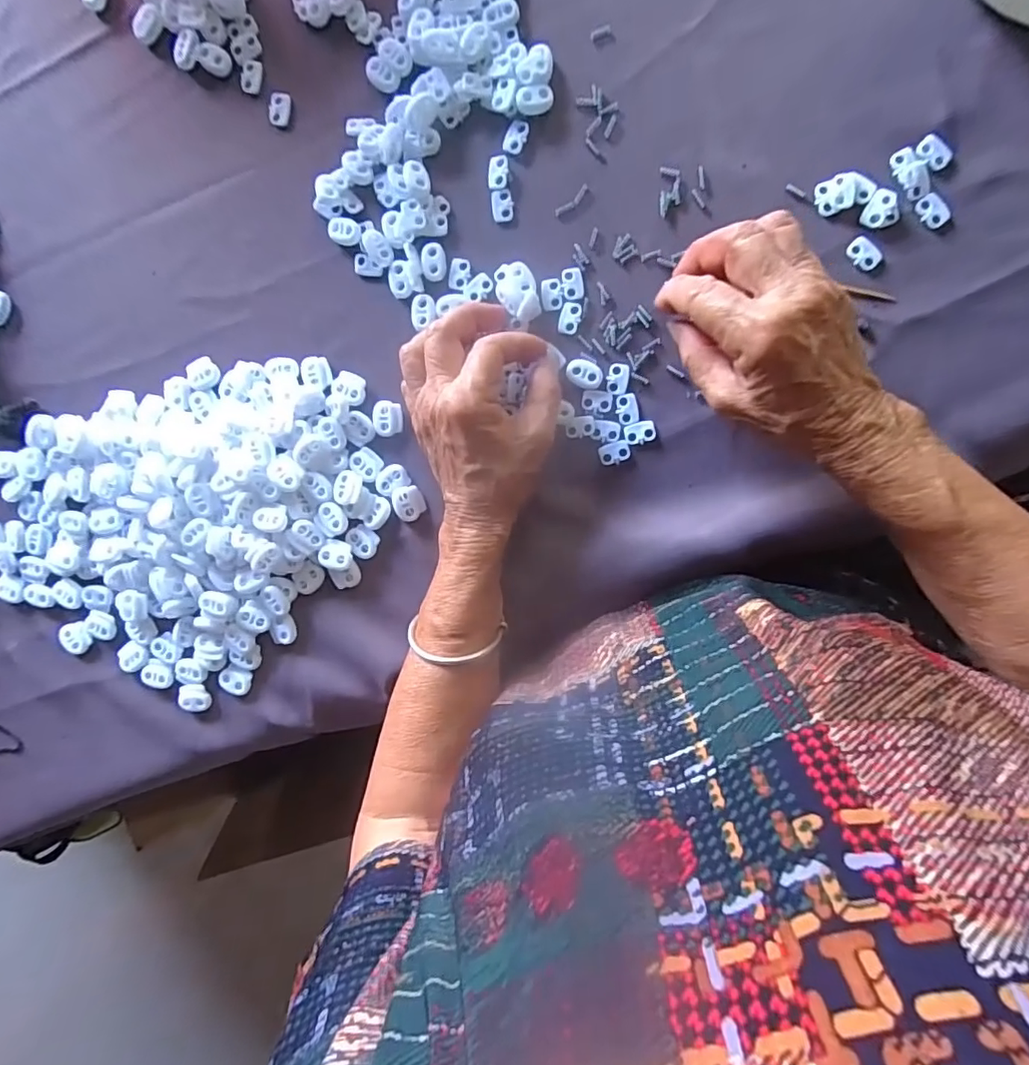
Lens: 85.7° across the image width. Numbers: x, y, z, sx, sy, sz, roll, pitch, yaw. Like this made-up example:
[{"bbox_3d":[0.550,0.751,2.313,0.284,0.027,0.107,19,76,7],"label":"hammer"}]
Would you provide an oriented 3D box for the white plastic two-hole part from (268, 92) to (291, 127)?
[{"bbox_3d":[-0.149,-0.267,0.350,0.014,0.004,0.019,5,96,6],"label":"white plastic two-hole part"}]

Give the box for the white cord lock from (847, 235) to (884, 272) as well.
[{"bbox_3d":[0.203,-0.162,0.321,0.013,0.004,0.019,-44,90,9],"label":"white cord lock"}]

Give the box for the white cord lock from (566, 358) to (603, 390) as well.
[{"bbox_3d":[0.043,-0.097,0.341,0.022,0.004,0.016,20,98,4],"label":"white cord lock"}]

